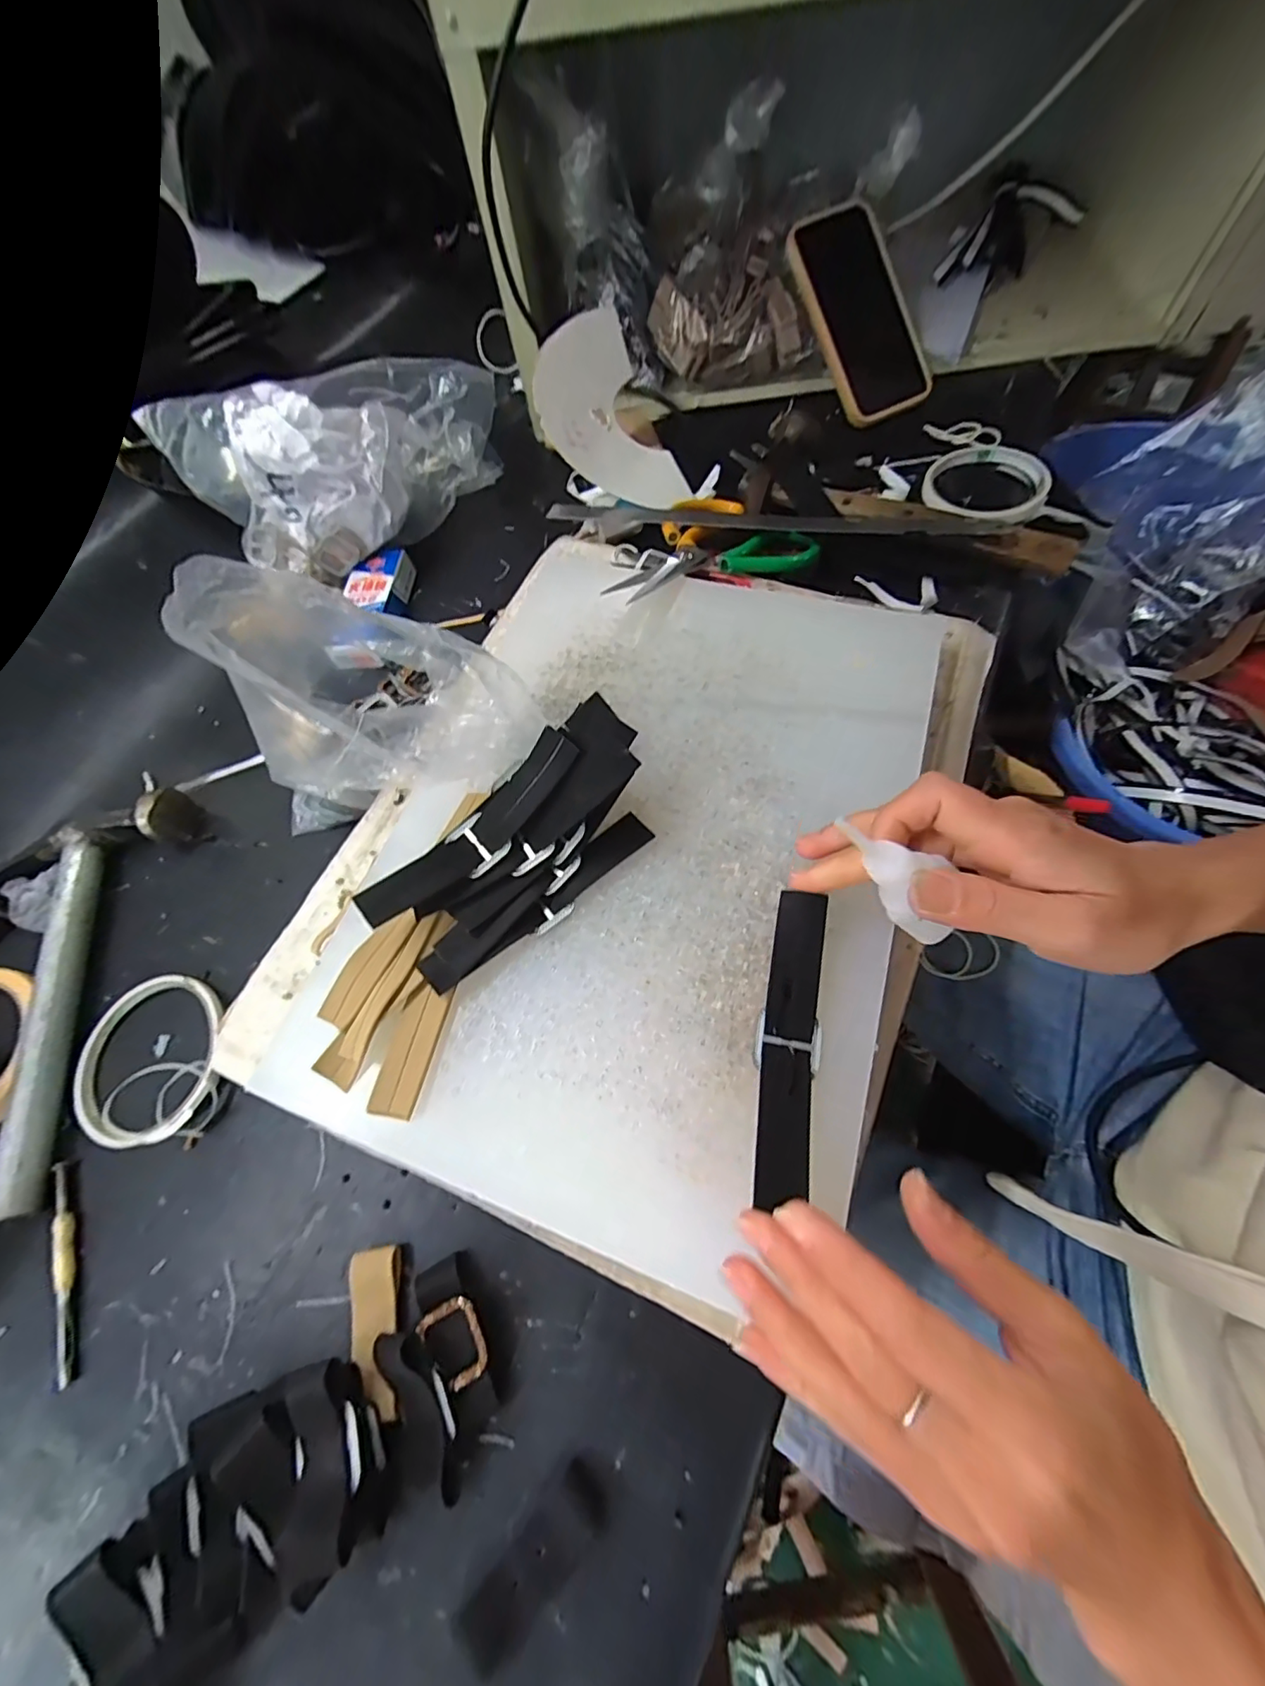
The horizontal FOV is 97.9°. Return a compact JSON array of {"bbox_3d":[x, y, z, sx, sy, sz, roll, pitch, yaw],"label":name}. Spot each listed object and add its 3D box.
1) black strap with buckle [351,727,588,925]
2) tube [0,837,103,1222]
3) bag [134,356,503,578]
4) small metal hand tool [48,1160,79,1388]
[{"bbox_3d":[-0.075,-0.003,0.265,0.124,0.019,0.030,-42,72,0],"label":"black strap with buckle"},{"bbox_3d":[-0.327,0.092,0.310,0.023,0.018,0.203,-13,65,-1],"label":"tube"},{"bbox_3d":[-0.209,-0.295,0.425,0.226,0.111,0.093,-36,66,-11],"label":"bag"},{"bbox_3d":[-0.273,0.202,0.263,0.010,0.008,0.093,-26,66,-7],"label":"small metal hand tool"}]

